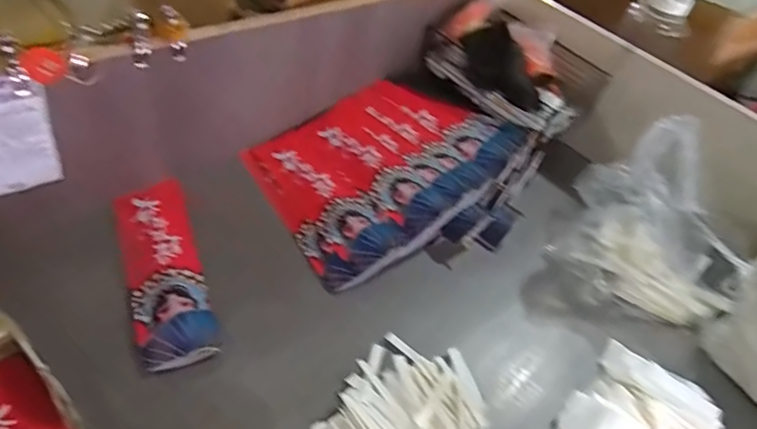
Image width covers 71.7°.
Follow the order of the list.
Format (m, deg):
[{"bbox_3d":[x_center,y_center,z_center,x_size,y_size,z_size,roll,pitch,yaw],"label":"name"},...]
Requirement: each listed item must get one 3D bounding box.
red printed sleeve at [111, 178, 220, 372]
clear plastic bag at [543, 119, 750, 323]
[{"bbox_3d":[-0.256,0.062,0.620,0.080,0.039,0.263,-13,52,-23],"label":"red printed sleeve"},{"bbox_3d":[0.378,0.006,0.692,0.225,0.206,0.174,28,48,13],"label":"clear plastic bag"}]

